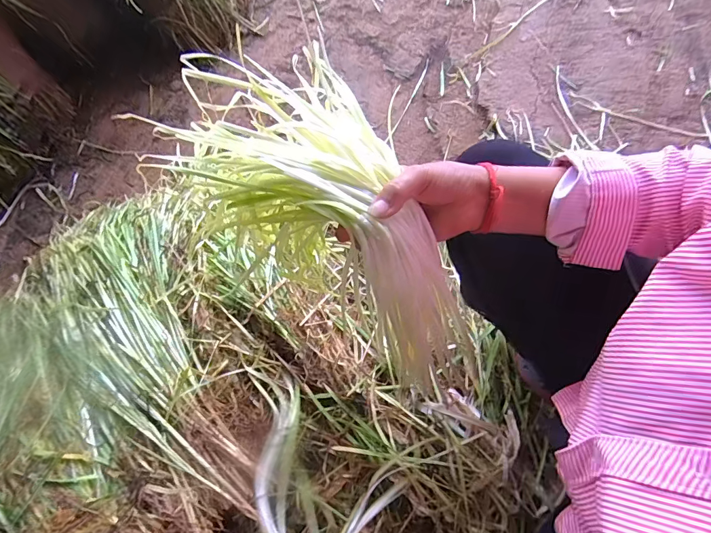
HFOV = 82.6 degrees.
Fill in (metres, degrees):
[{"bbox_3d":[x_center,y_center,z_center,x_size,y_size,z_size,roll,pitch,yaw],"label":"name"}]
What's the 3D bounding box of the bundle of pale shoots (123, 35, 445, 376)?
[{"bbox_3d":[0.000,-0.045,0.388,0.333,0.116,0.155,48,70,-16],"label":"bundle of pale shoots"}]

